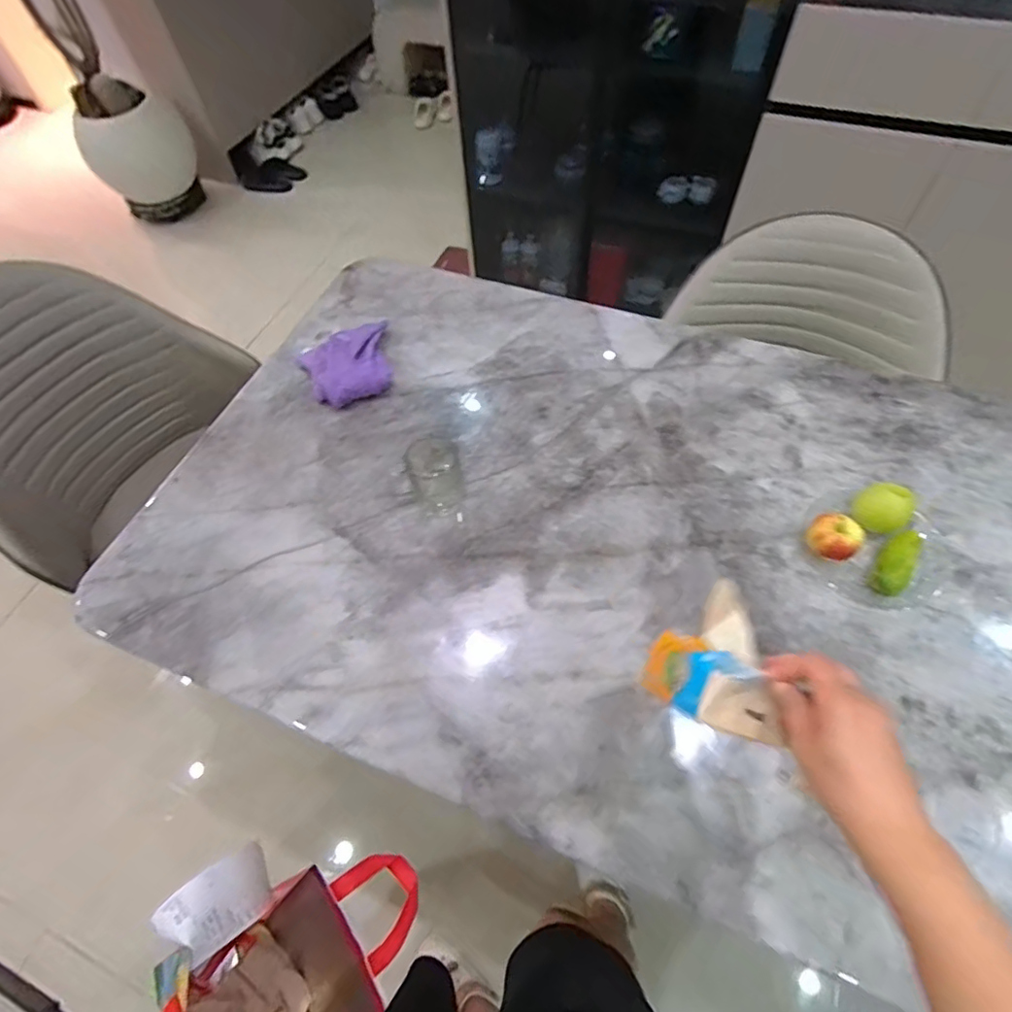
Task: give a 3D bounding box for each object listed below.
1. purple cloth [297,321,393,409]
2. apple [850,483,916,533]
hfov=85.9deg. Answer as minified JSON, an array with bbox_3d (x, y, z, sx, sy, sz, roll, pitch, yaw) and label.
[{"bbox_3d":[-0.290,-0.264,0.986,0.169,0.056,0.178,-16,60,-8],"label":"purple cloth"},{"bbox_3d":[0.549,0.009,0.795,0.067,0.061,0.074,-32,62,-15],"label":"apple"}]

